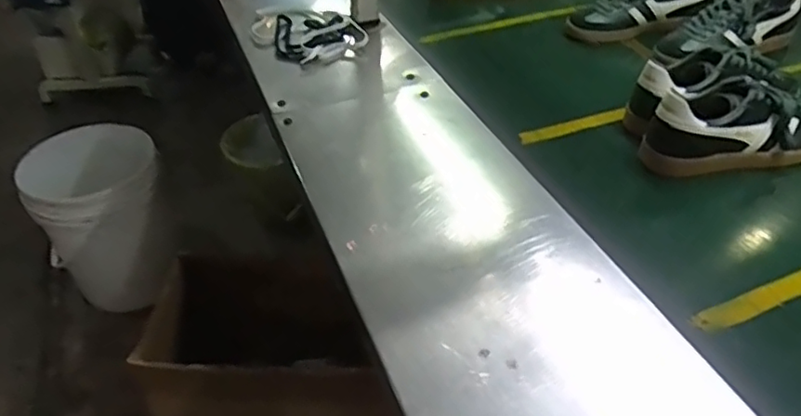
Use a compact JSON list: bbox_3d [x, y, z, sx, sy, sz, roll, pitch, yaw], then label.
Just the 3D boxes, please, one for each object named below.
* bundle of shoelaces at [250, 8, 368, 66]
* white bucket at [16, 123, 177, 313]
[{"bbox_3d":[-0.162,-0.307,1.084,0.191,0.045,0.148,32,51,33],"label":"bundle of shoelaces"},{"bbox_3d":[-0.717,0.022,1.509,0.296,0.368,0.286,-1,41,1],"label":"white bucket"}]

